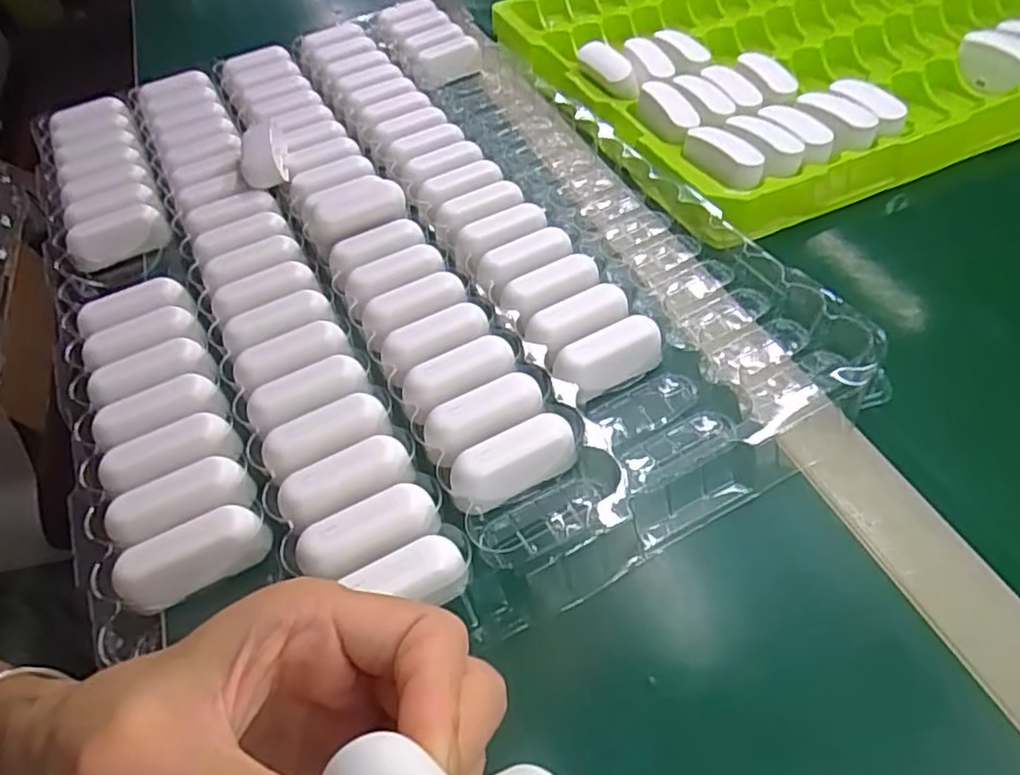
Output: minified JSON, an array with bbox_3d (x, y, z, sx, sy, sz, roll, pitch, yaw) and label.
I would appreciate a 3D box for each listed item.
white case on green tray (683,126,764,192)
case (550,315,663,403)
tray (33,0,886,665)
[{"bbox_3d":[0.146,-0.155,0.441,0.026,0.017,0.063,-19,50,-10],"label":"white case on green tray"},{"bbox_3d":[0.051,-0.014,0.352,0.059,0.028,0.021,-26,52,-15],"label":"case"},{"bbox_3d":[-0.097,-0.107,0.443,0.377,0.039,0.559,-24,51,-14],"label":"tray"}]

